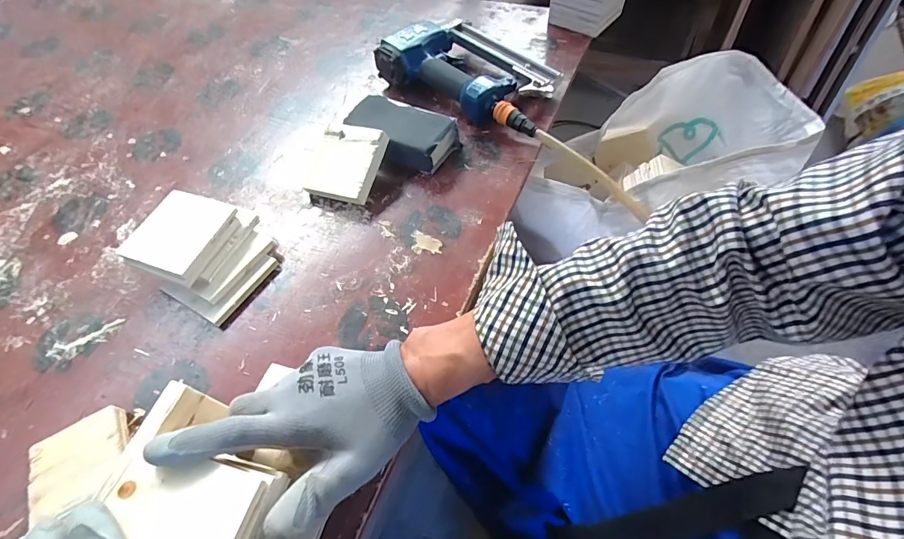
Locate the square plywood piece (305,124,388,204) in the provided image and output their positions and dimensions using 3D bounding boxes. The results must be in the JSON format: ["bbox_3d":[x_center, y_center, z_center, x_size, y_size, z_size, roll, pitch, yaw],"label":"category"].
[{"bbox_3d":[-0.131,-0.130,0.512,0.091,0.015,0.090,14,82,22],"label":"square plywood piece"}]

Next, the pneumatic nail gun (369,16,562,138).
[{"bbox_3d":[0.036,-0.289,0.601,0.256,0.061,0.156,30,65,20],"label":"pneumatic nail gun"}]

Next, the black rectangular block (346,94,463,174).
[{"bbox_3d":[-0.066,-0.178,0.549,0.137,0.040,0.075,23,63,17],"label":"black rectangular block"}]

